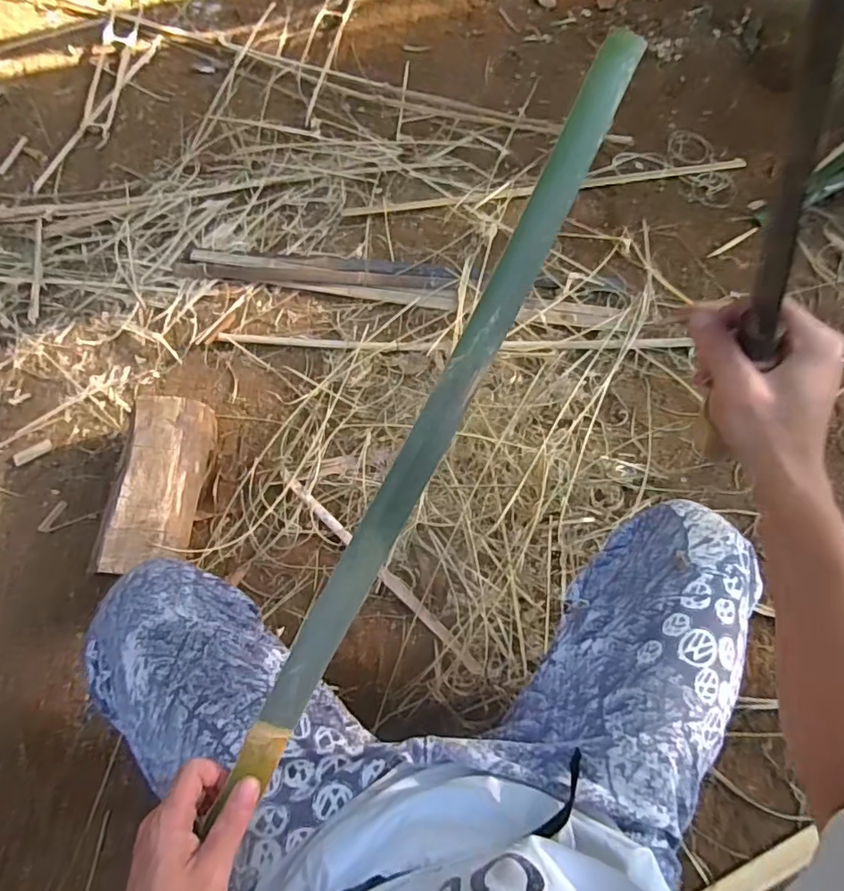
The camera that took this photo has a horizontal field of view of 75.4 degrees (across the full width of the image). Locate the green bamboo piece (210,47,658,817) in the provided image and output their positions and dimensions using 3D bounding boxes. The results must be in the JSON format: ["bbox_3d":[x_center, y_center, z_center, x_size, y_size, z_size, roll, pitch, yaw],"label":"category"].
[{"bbox_3d":[0.019,-0.036,0.427,0.034,0.018,0.645,27,87,11],"label":"green bamboo piece"}]

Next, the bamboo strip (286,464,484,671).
[{"bbox_3d":[-0.074,0.188,0.855,0.435,0.014,0.019,41,75,16],"label":"bamboo strip"}]

